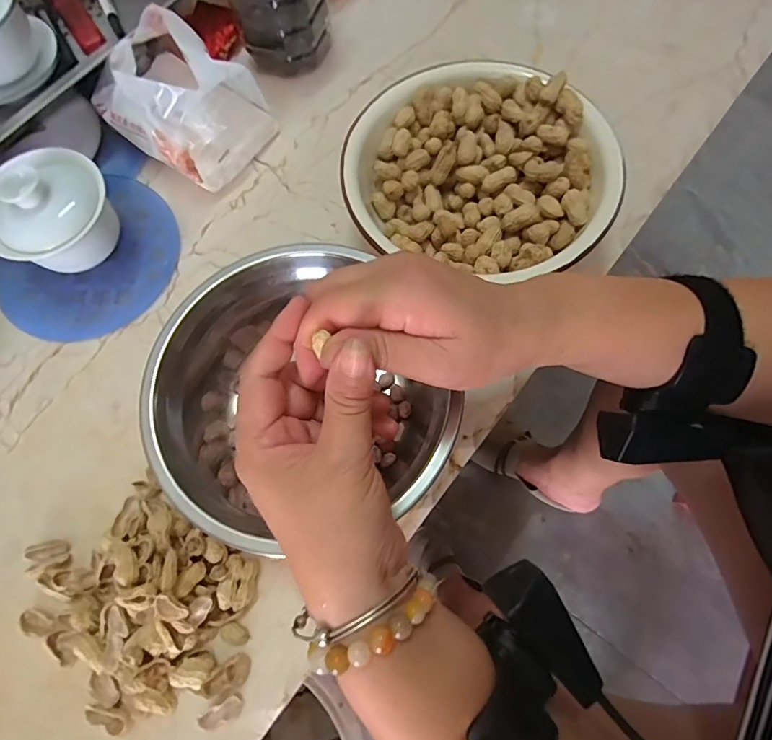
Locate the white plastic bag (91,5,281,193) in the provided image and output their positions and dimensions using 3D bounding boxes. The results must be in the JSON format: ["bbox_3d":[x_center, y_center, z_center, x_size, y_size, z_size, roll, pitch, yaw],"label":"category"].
[{"bbox_3d":[-0.179,-0.230,0.402,0.131,0.082,0.099,35,76,13],"label":"white plastic bag"}]

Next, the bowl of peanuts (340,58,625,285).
[{"bbox_3d":[0.070,-0.144,0.366,0.187,0.071,0.170,-1,71,2],"label":"bowl of peanuts"}]

